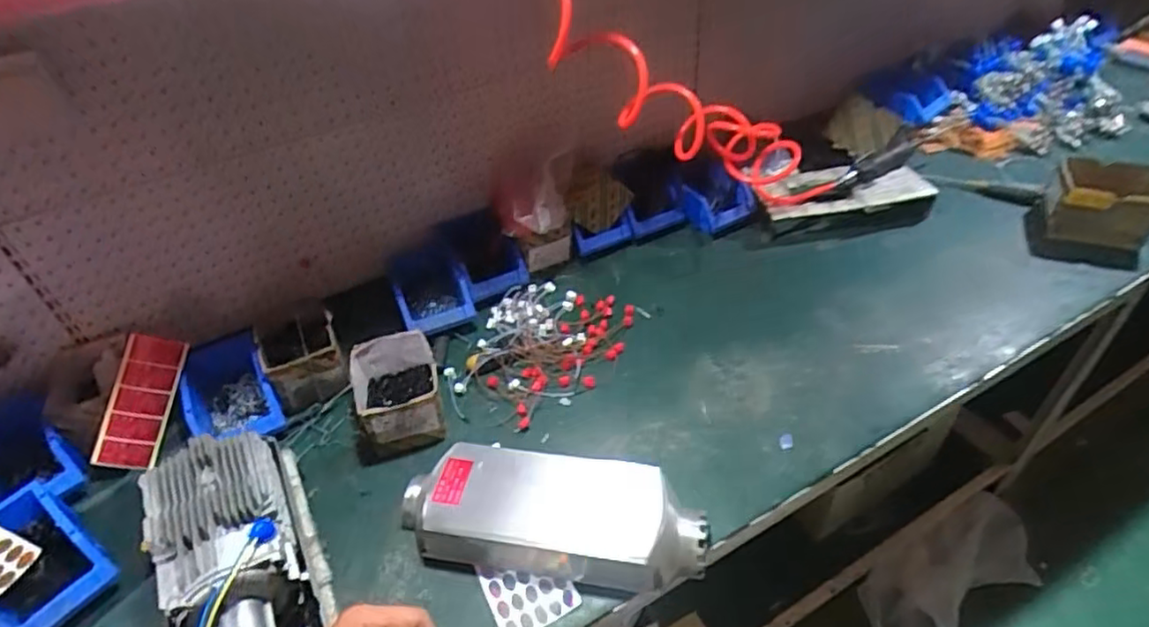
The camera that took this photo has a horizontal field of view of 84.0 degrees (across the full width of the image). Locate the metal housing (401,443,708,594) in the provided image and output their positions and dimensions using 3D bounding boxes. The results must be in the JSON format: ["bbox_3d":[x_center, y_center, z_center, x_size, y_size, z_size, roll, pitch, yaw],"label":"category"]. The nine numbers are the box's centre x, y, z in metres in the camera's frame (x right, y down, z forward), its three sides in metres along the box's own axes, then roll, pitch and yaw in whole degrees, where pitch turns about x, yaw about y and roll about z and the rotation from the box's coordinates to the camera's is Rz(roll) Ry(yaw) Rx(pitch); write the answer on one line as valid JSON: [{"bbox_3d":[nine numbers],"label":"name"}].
[{"bbox_3d":[-0.031,0.244,0.789,0.372,0.081,0.138,6,45,11],"label":"metal housing"}]

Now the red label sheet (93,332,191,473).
[{"bbox_3d":[-0.629,0.127,0.925,0.077,0.010,0.186,14,81,-16],"label":"red label sheet"}]

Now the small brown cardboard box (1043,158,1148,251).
[{"bbox_3d":[0.940,-0.197,1.139,0.175,0.113,0.112,9,43,16],"label":"small brown cardboard box"}]

